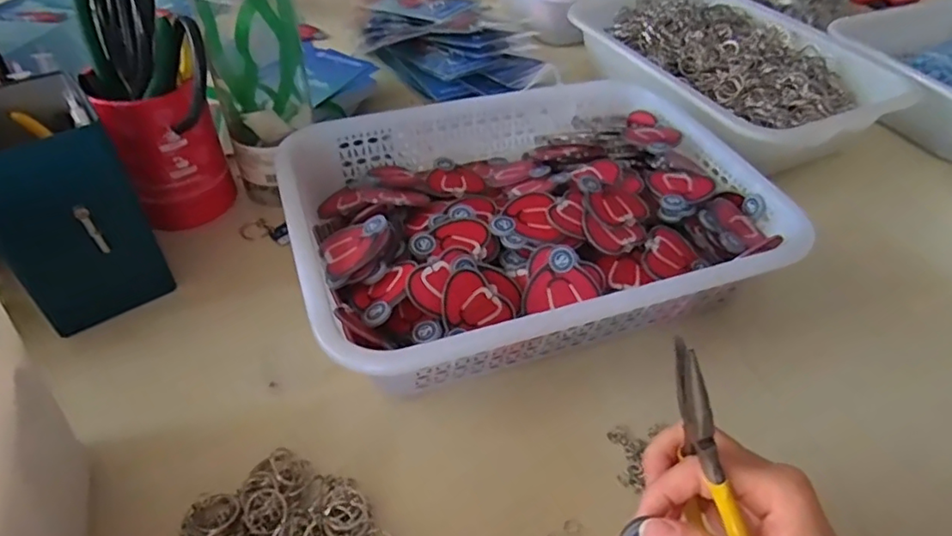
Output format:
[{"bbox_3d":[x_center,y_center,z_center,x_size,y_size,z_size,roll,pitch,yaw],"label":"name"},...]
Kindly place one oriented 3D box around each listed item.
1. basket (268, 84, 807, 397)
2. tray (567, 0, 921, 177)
[{"bbox_3d":[0.038,-0.043,0.461,0.345,0.065,0.260,-13,47,-16],"label":"basket"},{"bbox_3d":[0.270,-0.226,0.664,0.266,0.076,0.328,-21,50,-22],"label":"tray"}]

